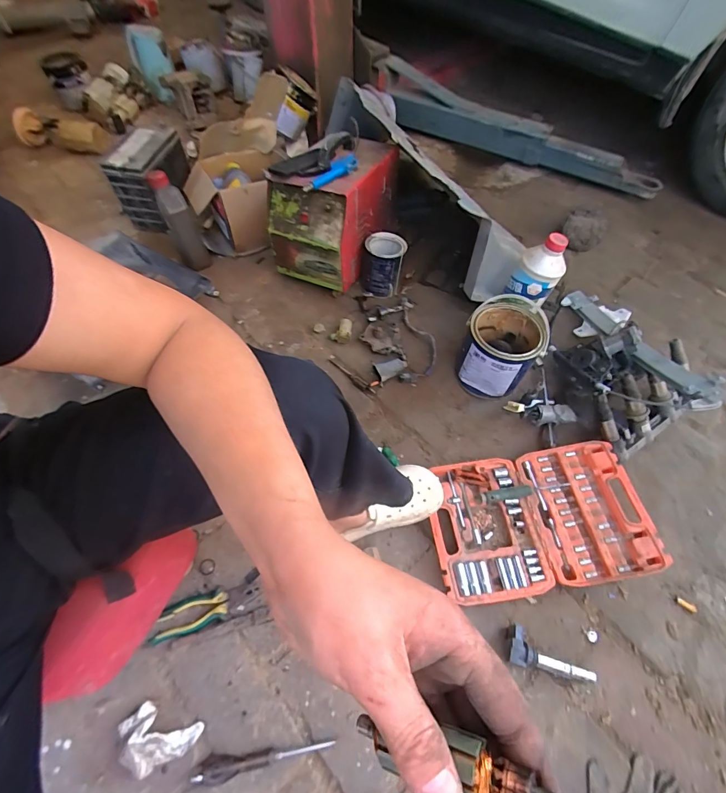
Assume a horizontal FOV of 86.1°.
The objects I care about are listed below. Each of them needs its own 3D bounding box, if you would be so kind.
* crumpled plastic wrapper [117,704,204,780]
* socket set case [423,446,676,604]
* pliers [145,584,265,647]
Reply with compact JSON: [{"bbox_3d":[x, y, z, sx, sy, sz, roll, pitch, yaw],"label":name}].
[{"bbox_3d":[-0.303,0.499,0.580,0.101,0.036,0.086,-26,63,-15],"label":"crumpled plastic wrapper"},{"bbox_3d":[0.327,0.230,0.736,0.379,0.058,0.252,-8,60,-4],"label":"socket set case"},{"bbox_3d":[-0.265,0.366,0.668,0.182,0.015,0.053,-15,61,-9],"label":"pliers"}]

